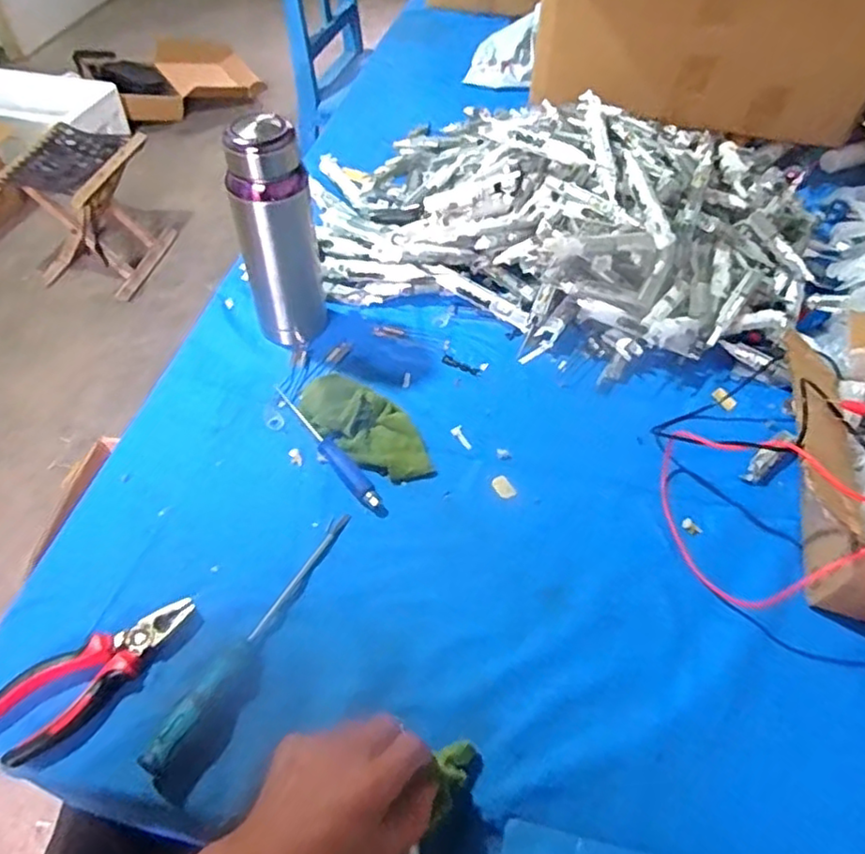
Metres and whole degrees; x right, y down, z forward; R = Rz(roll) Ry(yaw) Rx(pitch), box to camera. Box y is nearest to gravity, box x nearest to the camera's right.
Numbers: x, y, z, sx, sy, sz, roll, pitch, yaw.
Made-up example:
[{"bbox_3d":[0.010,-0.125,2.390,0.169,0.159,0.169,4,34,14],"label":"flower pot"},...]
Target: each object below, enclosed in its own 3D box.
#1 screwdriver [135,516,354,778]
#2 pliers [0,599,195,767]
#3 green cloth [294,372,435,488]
[{"bbox_3d":[-0.145,0.158,0.530,0.023,0.031,0.246,22,53,16],"label":"screwdriver"},{"bbox_3d":[-0.262,0.190,0.507,0.159,0.019,0.055,-33,59,-26],"label":"pliers"},{"bbox_3d":[-0.069,-0.006,0.663,0.159,0.031,0.069,35,58,24],"label":"green cloth"}]

